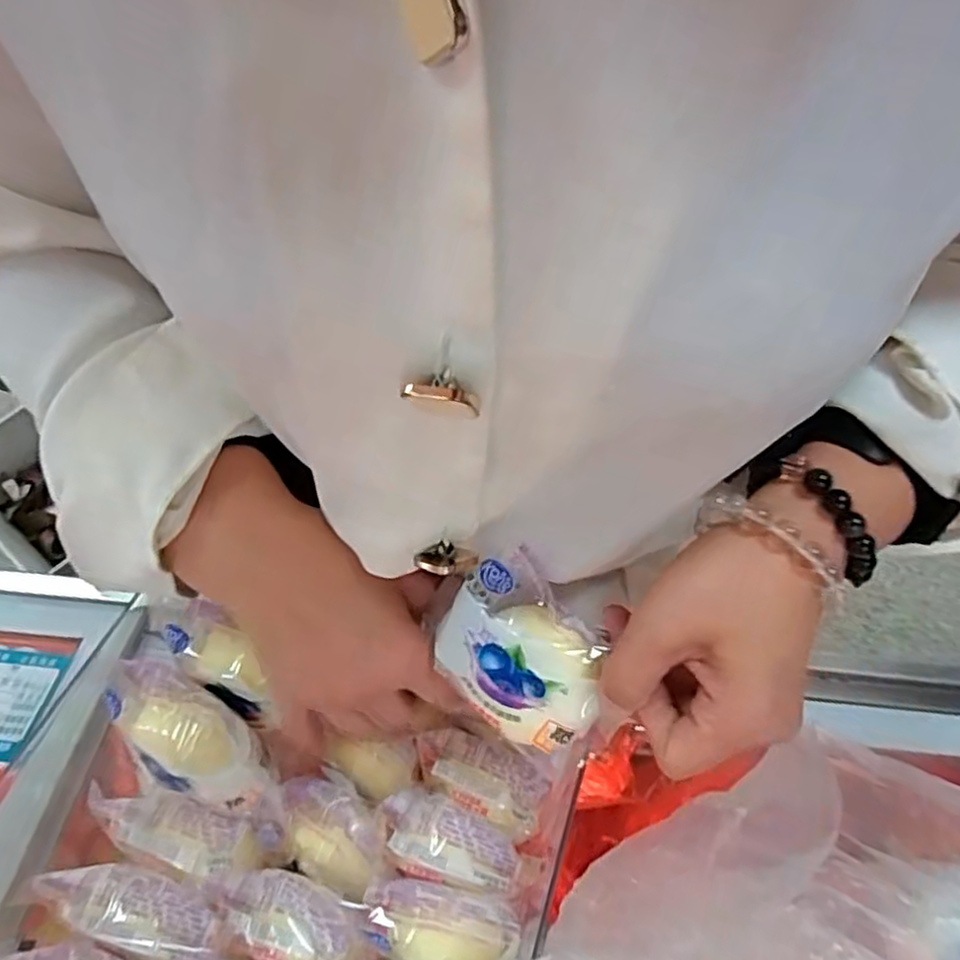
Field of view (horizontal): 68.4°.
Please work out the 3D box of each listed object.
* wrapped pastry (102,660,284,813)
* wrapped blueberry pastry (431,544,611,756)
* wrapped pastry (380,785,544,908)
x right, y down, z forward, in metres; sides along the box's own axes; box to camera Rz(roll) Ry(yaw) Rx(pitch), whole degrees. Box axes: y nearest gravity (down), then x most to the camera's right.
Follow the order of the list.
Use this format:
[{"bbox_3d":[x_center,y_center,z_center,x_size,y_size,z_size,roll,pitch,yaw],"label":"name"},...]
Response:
[{"bbox_3d":[-0.140,0.124,0.339,0.089,0.039,0.048,19,63,9],"label":"wrapped pastry"},{"bbox_3d":[0.018,0.075,0.307,0.080,0.054,0.037,49,29,2],"label":"wrapped blueberry pastry"},{"bbox_3d":[-0.010,0.185,0.359,0.082,0.031,0.037,17,63,8],"label":"wrapped pastry"}]

